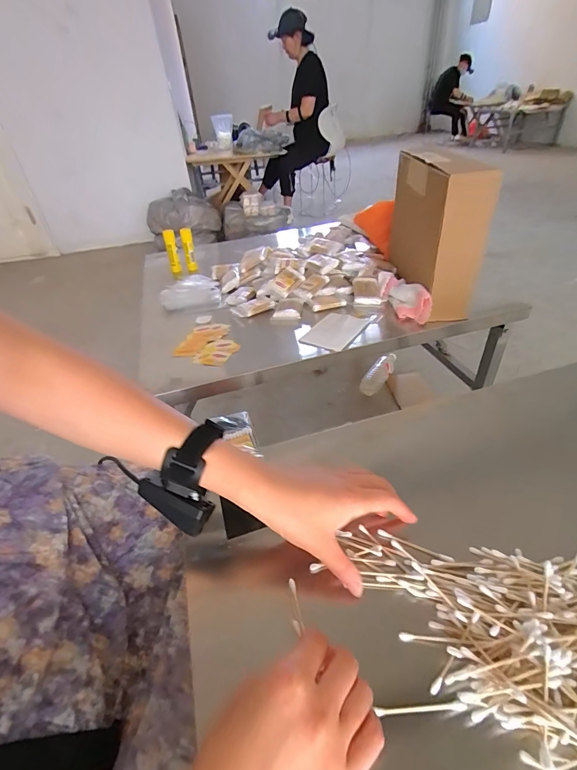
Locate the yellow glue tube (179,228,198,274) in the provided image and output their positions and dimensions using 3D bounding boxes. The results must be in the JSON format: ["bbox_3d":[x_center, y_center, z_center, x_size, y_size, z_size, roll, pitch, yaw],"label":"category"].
[{"bbox_3d":[-0.277,-0.374,1.020,0.034,0.119,0.032,-15,40,-10],"label":"yellow glue tube"}]

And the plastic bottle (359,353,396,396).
[{"bbox_3d":[0.323,-0.045,1.303,0.080,0.057,0.206,15,44,24],"label":"plastic bottle"}]

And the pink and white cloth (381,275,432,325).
[{"bbox_3d":[0.239,-0.182,0.749,0.051,0.061,0.152,-9,39,-3],"label":"pink and white cloth"}]

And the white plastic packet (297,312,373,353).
[{"bbox_3d":[0.090,-0.109,0.717,0.102,0.014,0.136,18,45,27],"label":"white plastic packet"}]

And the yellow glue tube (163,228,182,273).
[{"bbox_3d":[-0.324,-0.372,1.018,0.033,0.111,0.032,-15,40,-10],"label":"yellow glue tube"}]

